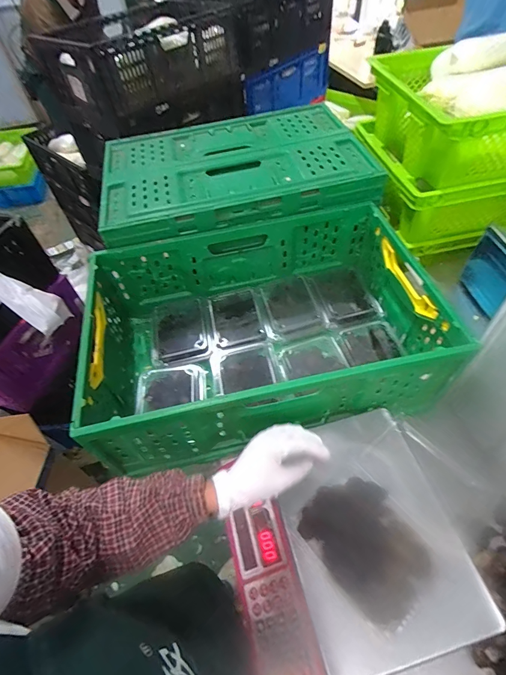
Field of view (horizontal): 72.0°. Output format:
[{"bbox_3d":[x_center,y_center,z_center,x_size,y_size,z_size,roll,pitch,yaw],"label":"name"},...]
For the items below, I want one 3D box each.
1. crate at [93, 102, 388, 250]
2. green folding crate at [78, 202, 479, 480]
[{"bbox_3d":[-0.044,-0.390,0.781,0.564,0.063,0.384,-11,53,-3],"label":"crate"},{"bbox_3d":[0.001,-0.011,0.669,0.612,0.204,0.395,-12,53,-4],"label":"green folding crate"}]

